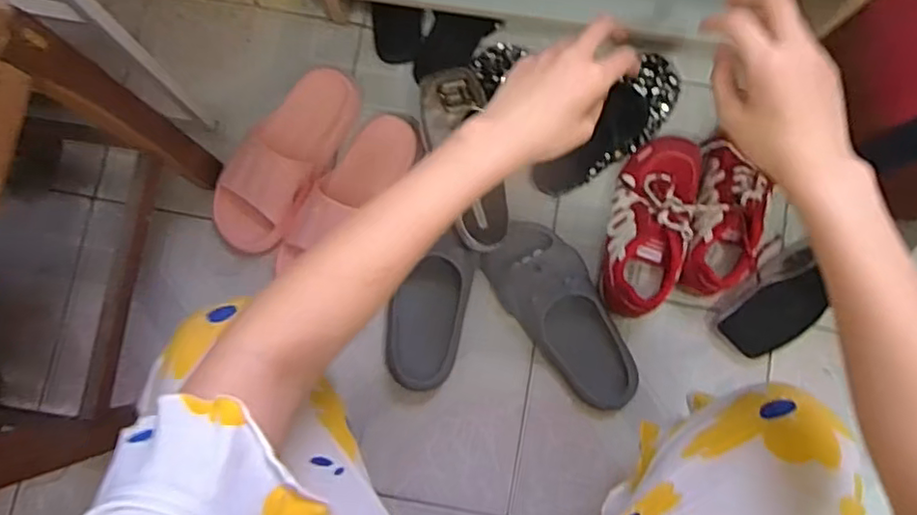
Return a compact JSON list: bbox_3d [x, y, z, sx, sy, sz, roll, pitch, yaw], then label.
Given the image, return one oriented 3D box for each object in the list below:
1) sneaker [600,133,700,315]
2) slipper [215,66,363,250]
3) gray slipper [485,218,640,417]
[{"bbox_3d":[0.236,-0.040,0.770,0.095,0.086,0.229,18,82,2],"label":"sneaker"},{"bbox_3d":[-0.224,-0.130,0.798,0.101,0.064,0.263,32,83,4],"label":"slipper"},{"bbox_3d":[0.134,0.071,0.766,0.111,0.074,0.257,-32,84,-5],"label":"gray slipper"}]

